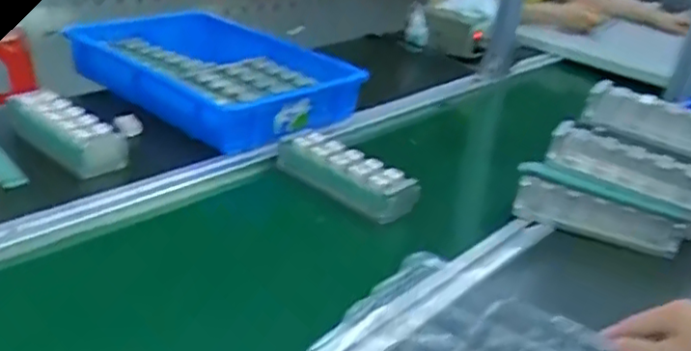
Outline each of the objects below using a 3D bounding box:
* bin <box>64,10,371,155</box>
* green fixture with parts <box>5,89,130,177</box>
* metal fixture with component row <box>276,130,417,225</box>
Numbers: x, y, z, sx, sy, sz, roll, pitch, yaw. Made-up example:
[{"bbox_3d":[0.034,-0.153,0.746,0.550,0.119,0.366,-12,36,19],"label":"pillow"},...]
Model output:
[{"bbox_3d":[-0.220,-0.170,1.067,0.428,0.081,0.297,25,32,35],"label":"bin"},{"bbox_3d":[-0.355,-0.062,0.840,0.188,0.046,0.071,24,32,34],"label":"green fixture with parts"},{"bbox_3d":[0.000,-0.002,0.856,0.059,0.049,0.212,-20,35,-41],"label":"metal fixture with component row"}]

